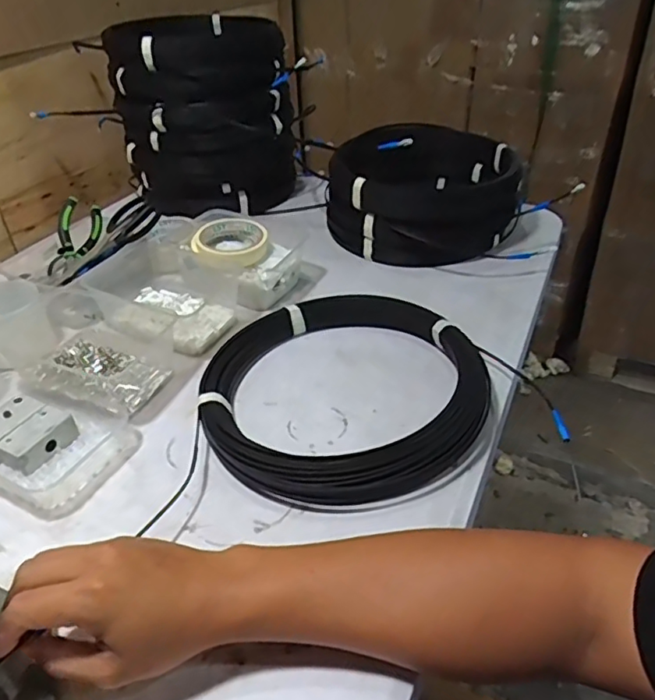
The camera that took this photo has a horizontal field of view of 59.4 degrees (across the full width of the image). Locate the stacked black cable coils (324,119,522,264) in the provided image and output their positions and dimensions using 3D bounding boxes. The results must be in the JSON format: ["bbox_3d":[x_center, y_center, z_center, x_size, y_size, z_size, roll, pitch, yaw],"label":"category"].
[{"bbox_3d":[0.152,-0.245,0.888,0.265,0.140,0.285,13,39,21],"label":"stacked black cable coils"}]

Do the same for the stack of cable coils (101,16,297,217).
[{"bbox_3d":[-0.204,-0.397,0.971,0.276,0.259,0.288,-11,36,-11],"label":"stack of cable coils"}]

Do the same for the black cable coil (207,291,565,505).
[{"bbox_3d":[0.028,0.031,0.590,0.310,0.041,0.276,-15,37,-15],"label":"black cable coil"}]

